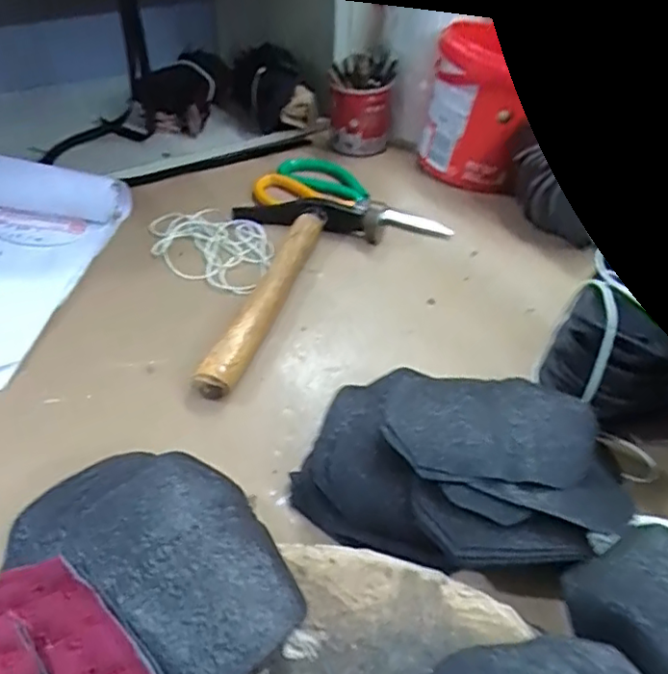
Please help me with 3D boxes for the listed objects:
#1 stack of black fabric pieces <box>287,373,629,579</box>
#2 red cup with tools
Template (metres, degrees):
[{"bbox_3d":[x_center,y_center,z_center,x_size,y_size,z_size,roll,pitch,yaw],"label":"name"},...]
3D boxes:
[{"bbox_3d":[0.063,0.063,0.326,0.160,0.053,0.114,9,41,8],"label":"stack of black fabric pieces"},{"bbox_3d":[0.029,-0.249,0.643,0.063,0.086,0.062,0,42,0],"label":"red cup with tools"}]

